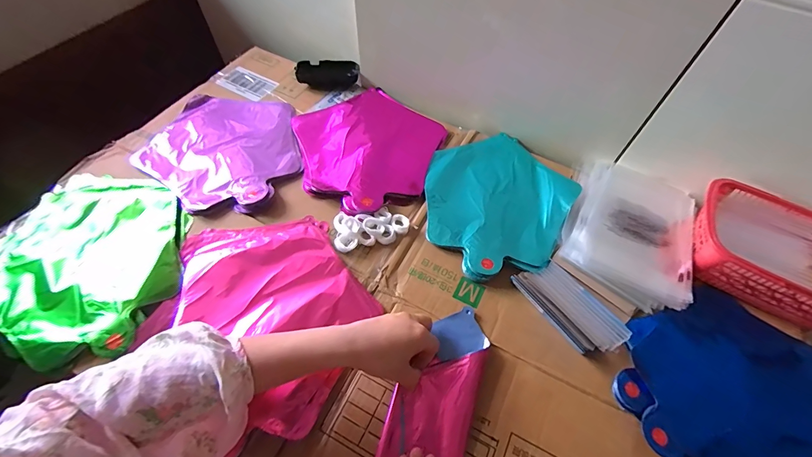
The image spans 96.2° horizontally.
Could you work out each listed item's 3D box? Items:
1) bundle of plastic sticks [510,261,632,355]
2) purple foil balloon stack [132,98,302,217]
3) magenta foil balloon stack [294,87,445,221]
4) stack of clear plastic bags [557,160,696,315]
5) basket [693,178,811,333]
[{"bbox_3d":[0.196,0.095,0.438,0.066,0.017,0.126,-32,66,-19],"label":"bundle of plastic sticks"},{"bbox_3d":[-0.270,-0.128,0.562,0.226,0.024,0.229,21,61,10],"label":"purple foil balloon stack"},{"bbox_3d":[-0.067,-0.134,0.576,0.233,0.026,0.232,29,63,14],"label":"magenta foil balloon stack"},{"bbox_3d":[0.315,-0.009,0.509,0.159,0.029,0.217,26,62,12],"label":"stack of clear plastic bags"},{"bbox_3d":[0.475,0.030,0.457,0.213,0.069,0.144,29,63,14],"label":"basket"}]

